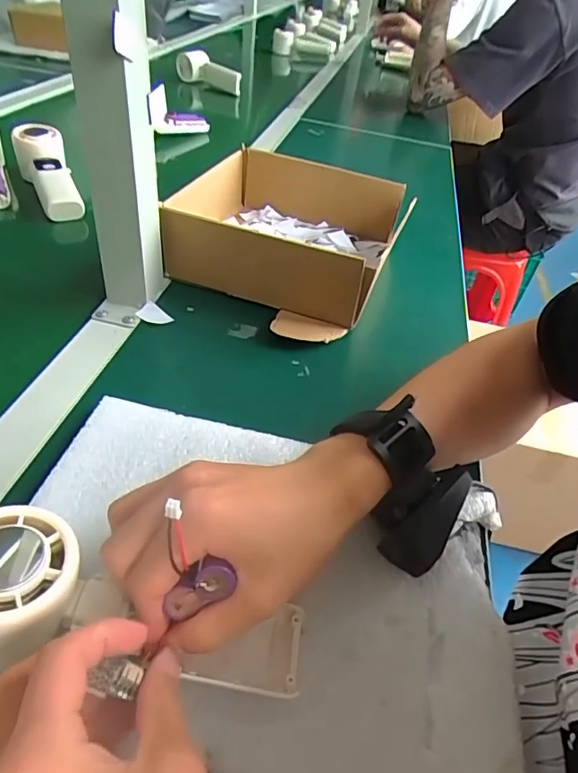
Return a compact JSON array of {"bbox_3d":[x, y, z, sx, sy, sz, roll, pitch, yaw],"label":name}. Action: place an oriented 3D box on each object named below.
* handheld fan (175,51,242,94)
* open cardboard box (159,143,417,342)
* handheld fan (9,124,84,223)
[{"bbox_3d":[-0.185,-0.693,1.115,0.176,0.084,0.045,25,45,20],"label":"handheld fan"},{"bbox_3d":[0.000,-0.160,0.529,0.205,0.079,0.254,19,43,11],"label":"open cardboard box"},{"bbox_3d":[-0.287,-0.252,0.609,0.053,0.044,0.164,-18,61,-25],"label":"handheld fan"}]

